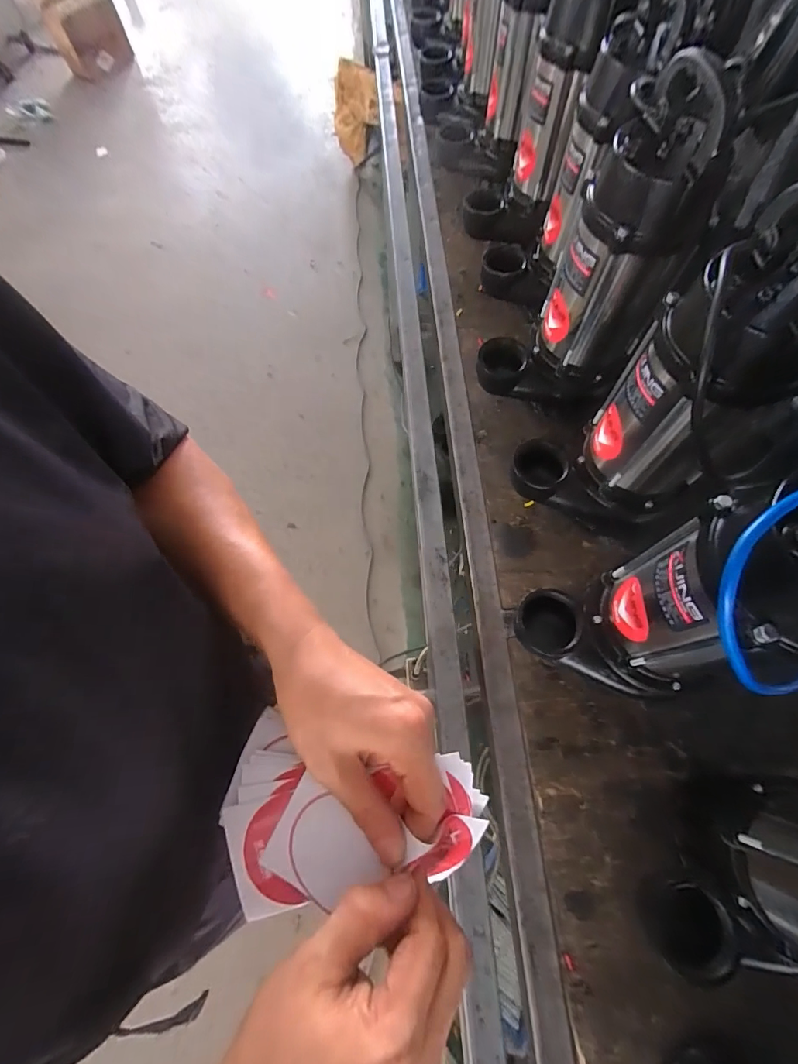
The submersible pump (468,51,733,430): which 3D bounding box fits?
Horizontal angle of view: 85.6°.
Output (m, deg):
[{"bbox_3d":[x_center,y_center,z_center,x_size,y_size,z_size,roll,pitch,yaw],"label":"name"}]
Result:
[{"bbox_3d":[0.224,-0.307,0.524,0.180,0.325,0.149,26,70,11],"label":"submersible pump"}]

